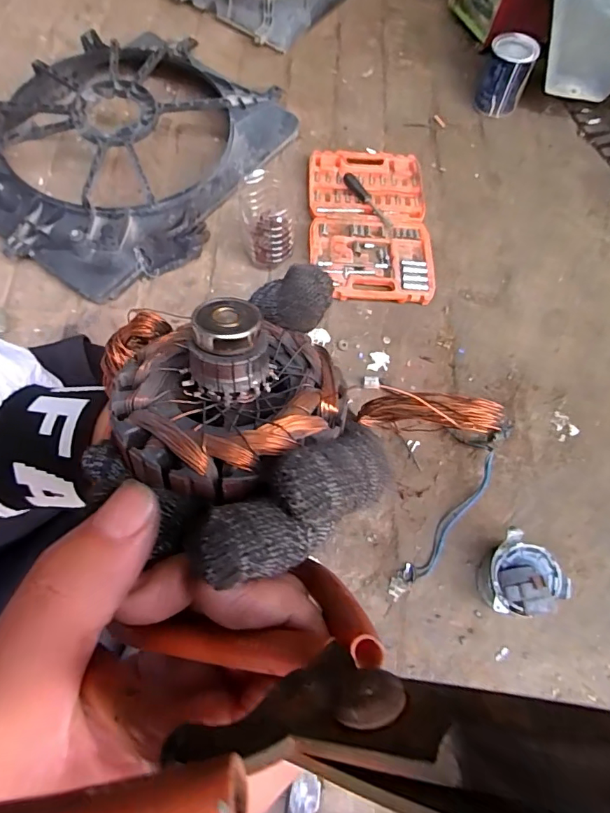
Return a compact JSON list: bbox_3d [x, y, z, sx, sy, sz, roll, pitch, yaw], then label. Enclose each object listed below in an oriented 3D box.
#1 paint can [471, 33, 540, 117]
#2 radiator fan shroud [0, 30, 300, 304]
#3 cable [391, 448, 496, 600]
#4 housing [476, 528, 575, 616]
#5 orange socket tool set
[{"bbox_3d":[0.475,-0.785,1.108,0.106,0.134,0.106,2,67,-4],"label":"paint can"},{"bbox_3d":[-0.379,-0.562,0.984,0.540,0.112,0.674,28,68,7],"label":"radiator fan shroud"},{"bbox_3d":[0.241,0.196,0.778,0.036,0.022,0.306,40,70,12],"label":"cable"},{"bbox_3d":[0.333,0.271,0.716,0.115,0.093,0.119,34,71,9],"label":"housing"},{"bbox_3d":[0.138,-0.393,0.985,0.250,0.049,0.390,1,68,-4],"label":"orange socket tool set"}]

